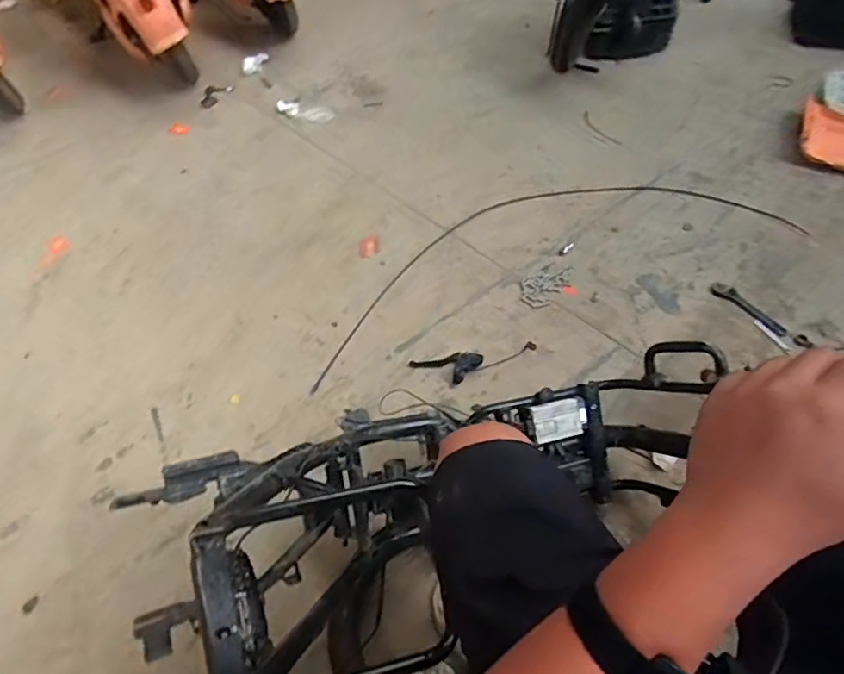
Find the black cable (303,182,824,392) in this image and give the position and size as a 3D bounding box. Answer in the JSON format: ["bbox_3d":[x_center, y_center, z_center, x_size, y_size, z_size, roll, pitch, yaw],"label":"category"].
[{"bbox_3d":[0.334,-0.243,1.528,1.397,0.025,0.427,-17,54,-12],"label":"black cable"}]

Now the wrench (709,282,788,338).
[{"bbox_3d":[0.808,-0.073,1.373,0.050,0.019,0.200,-36,61,-22],"label":"wrench"}]

